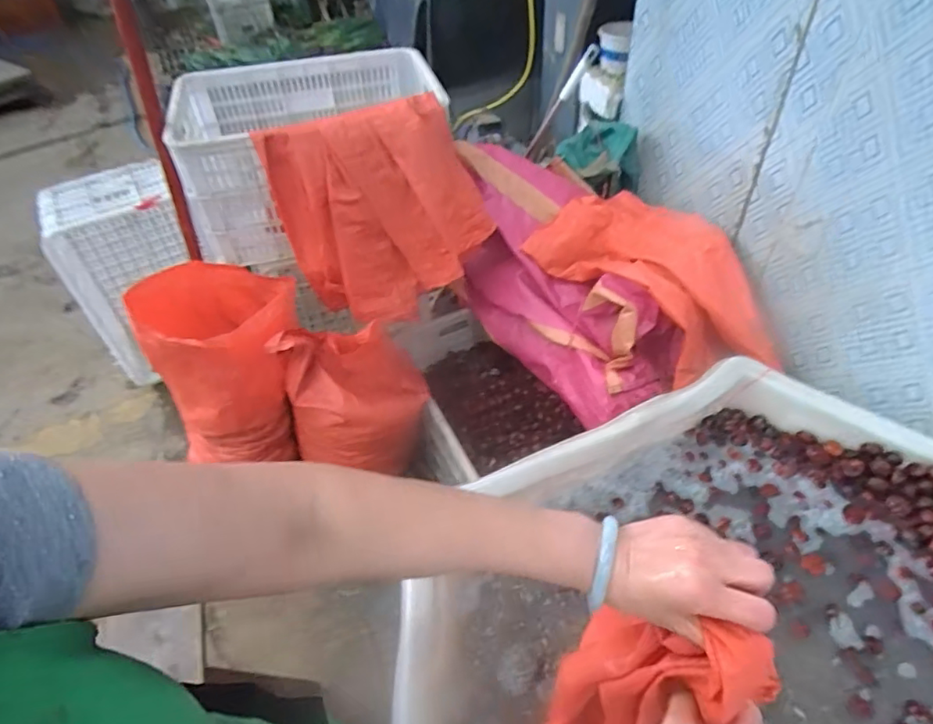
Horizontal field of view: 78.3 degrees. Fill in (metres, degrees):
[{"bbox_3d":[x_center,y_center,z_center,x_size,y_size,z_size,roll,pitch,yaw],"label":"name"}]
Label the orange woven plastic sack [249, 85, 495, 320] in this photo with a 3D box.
[{"bbox_3d":[-0.197,-0.345,1.391,0.484,0.519,0.083,-17,33,1],"label":"orange woven plastic sack"}]

